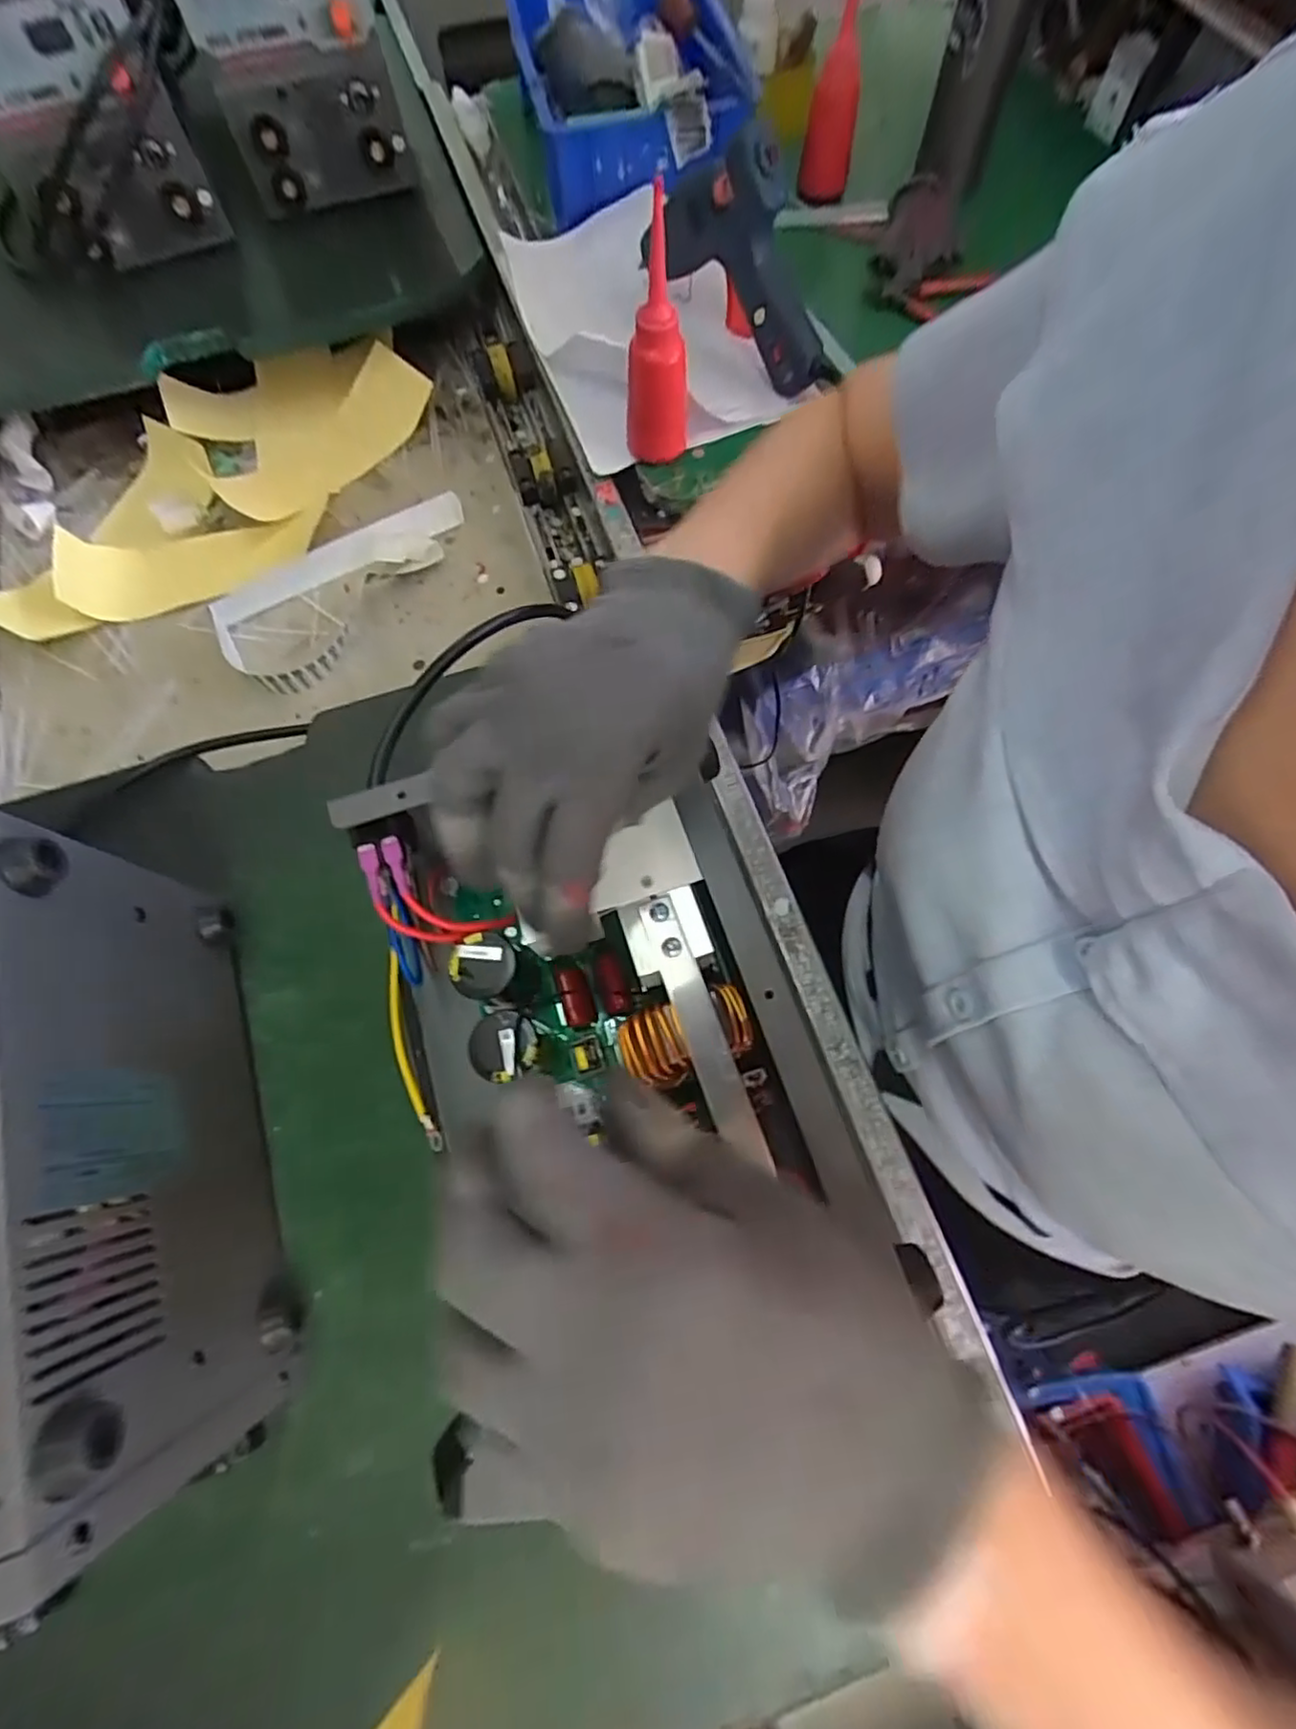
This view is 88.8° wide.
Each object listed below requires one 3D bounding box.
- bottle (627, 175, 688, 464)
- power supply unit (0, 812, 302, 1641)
[{"bbox_3d":[0.006,-0.368,0.477,0.043,0.161,0.036,4,69,4],"label":"bottle"},{"bbox_3d":[-0.291,0.146,0.303,0.159,0.166,0.269,-19,70,-5],"label":"power supply unit"}]

